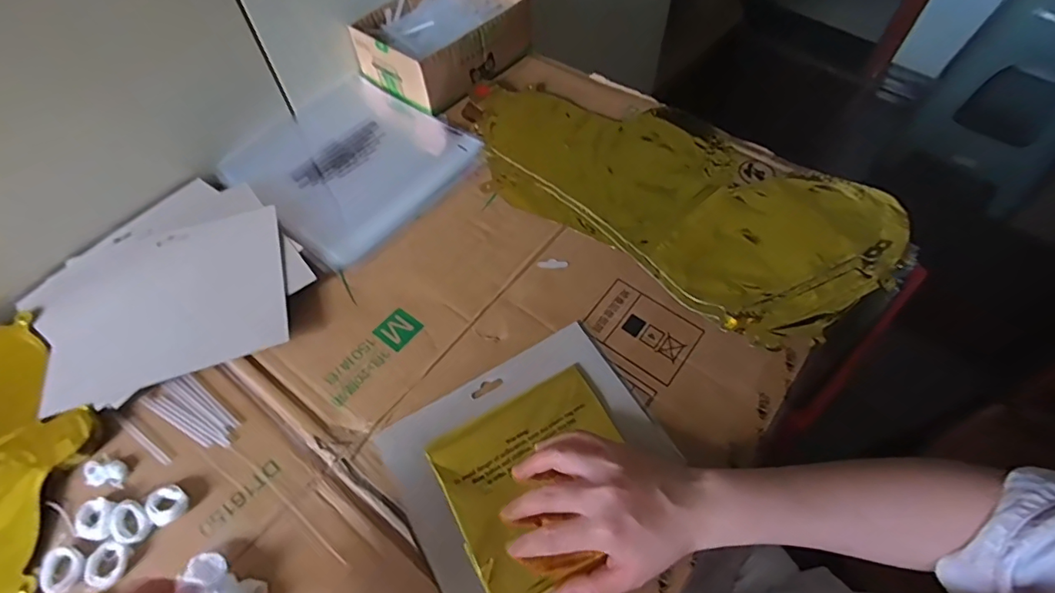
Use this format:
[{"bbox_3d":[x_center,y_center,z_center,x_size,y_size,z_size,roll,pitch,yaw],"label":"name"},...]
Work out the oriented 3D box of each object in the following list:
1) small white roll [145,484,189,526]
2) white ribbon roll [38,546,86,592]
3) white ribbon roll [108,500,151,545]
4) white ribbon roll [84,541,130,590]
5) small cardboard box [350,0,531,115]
[{"bbox_3d":[-0.260,0.149,0.375,0.028,0.008,0.024,40,66,22],"label":"small white roll"},{"bbox_3d":[-0.318,0.185,0.353,0.033,0.006,0.027,11,59,7],"label":"white ribbon roll"},{"bbox_3d":[-0.282,0.160,0.367,0.031,0.007,0.024,30,63,17],"label":"white ribbon roll"},{"bbox_3d":[-0.287,0.183,0.355,0.026,0.004,0.028,0,58,0],"label":"white ribbon roll"},{"bbox_3d":[-0.098,-0.318,0.631,0.137,0.064,0.190,35,65,20],"label":"small cardboard box"}]

